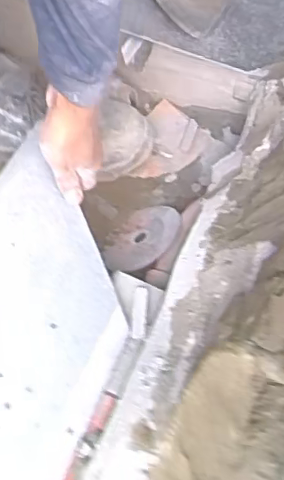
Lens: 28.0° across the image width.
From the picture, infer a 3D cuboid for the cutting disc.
[{"bbox_3d":[0.000,-0.002,0.673,0.097,0.004,0.090,-19,45,20],"label":"cutting disc"}]

